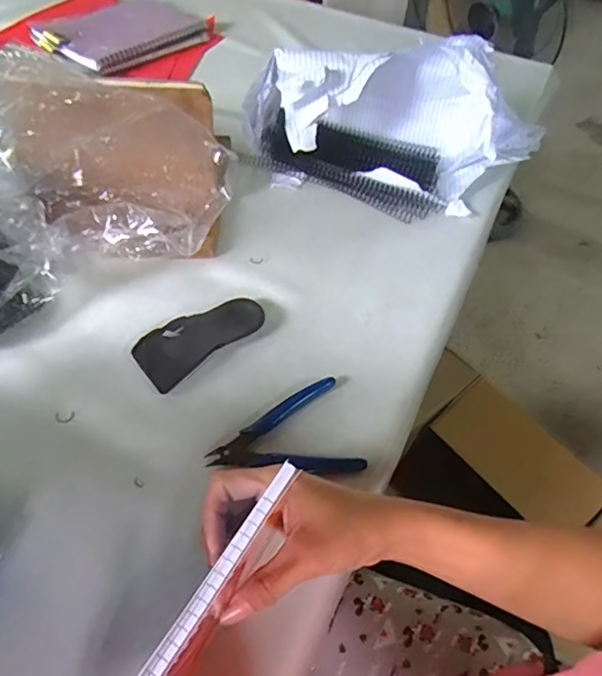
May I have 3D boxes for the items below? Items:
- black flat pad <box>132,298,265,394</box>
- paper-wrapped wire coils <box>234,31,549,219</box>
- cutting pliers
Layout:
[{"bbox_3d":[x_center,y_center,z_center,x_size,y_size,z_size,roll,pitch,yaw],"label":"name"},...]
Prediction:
[{"bbox_3d":[-0.094,-0.002,0.478,0.117,0.012,0.056,-34,63,-25],"label":"black flat pad"},{"bbox_3d":[0.112,-0.260,0.611,0.331,0.119,0.189,20,55,10],"label":"paper-wrapped wire coils"},{"bbox_3d":[-0.017,0.077,0.422,0.117,0.016,0.088,-9,55,-10],"label":"cutting pliers"}]

